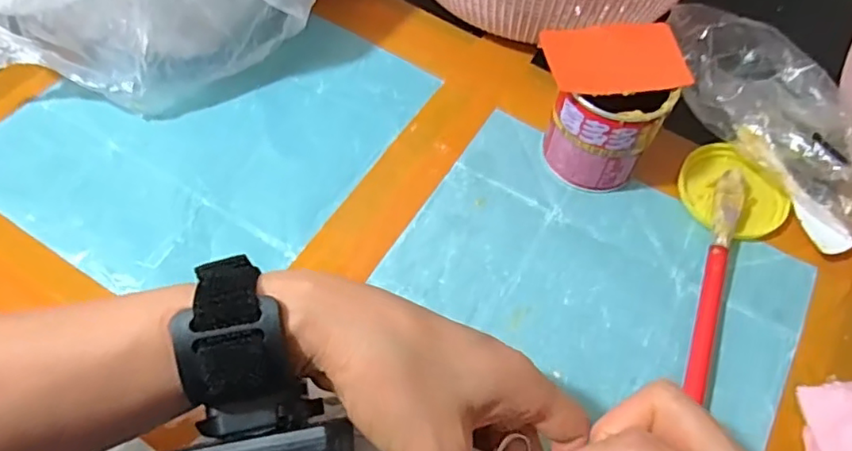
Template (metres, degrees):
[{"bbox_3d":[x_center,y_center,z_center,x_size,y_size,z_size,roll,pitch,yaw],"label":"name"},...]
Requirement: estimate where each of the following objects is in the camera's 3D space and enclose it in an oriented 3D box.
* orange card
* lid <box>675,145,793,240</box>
[{"bbox_3d":[0.109,-0.096,0.337,0.078,0.004,0.047,-7,65,-7],"label":"orange card"},{"bbox_3d":[0.193,-0.021,0.370,0.066,0.012,0.057,41,65,20],"label":"lid"}]

